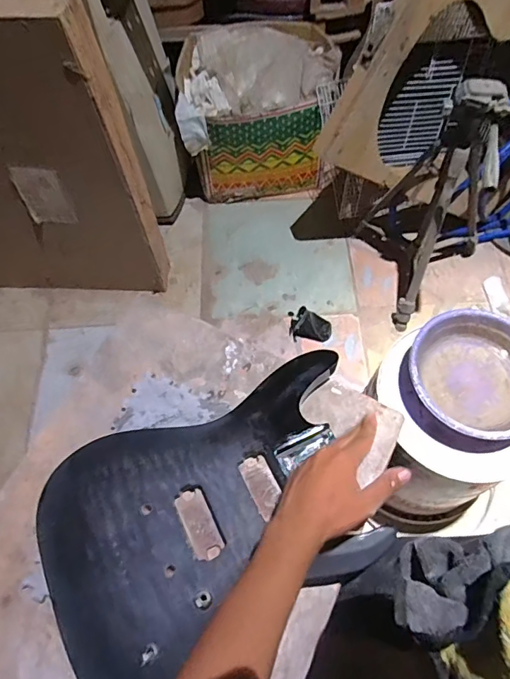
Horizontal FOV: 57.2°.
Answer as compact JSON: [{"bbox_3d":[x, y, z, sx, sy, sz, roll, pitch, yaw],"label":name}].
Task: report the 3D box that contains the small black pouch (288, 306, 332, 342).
[{"bbox_3d":[0.136,-0.038,1.169,0.112,0.045,0.078,9,64,7],"label":"small black pouch"}]

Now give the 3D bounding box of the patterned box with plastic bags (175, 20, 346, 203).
[{"bbox_3d":[0.007,-0.622,1.314,0.400,0.318,0.335,-7,63,-1],"label":"patterned box with plastic bags"}]

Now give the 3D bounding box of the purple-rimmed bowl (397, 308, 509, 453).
[{"bbox_3d":[0.329,0.063,0.716,0.192,0.064,0.205,-1,63,2],"label":"purple-rimmed bowl"}]

